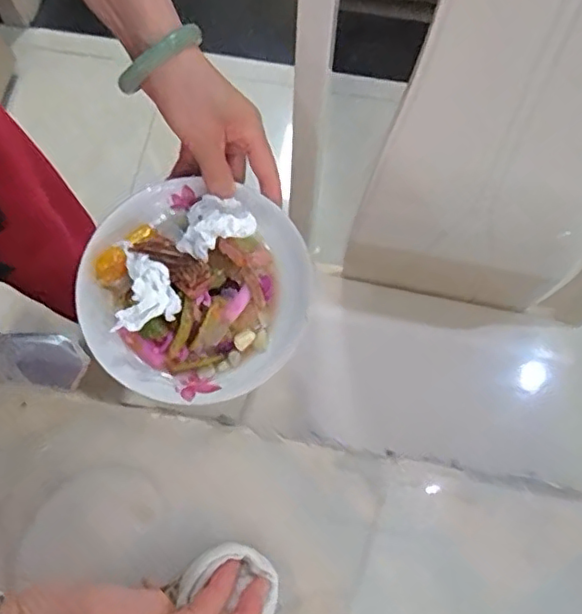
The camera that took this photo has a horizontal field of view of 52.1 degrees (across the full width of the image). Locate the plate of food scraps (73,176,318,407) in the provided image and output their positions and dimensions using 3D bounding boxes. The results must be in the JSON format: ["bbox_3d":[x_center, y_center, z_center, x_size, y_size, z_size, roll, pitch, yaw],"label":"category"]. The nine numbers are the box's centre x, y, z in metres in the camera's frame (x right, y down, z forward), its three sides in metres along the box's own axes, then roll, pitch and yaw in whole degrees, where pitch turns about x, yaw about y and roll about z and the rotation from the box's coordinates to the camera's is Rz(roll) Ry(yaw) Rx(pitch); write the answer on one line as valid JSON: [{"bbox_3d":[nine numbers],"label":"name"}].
[{"bbox_3d":[-0.070,-0.013,0.440,0.160,0.034,0.163,0,73,0],"label":"plate of food scraps"}]

